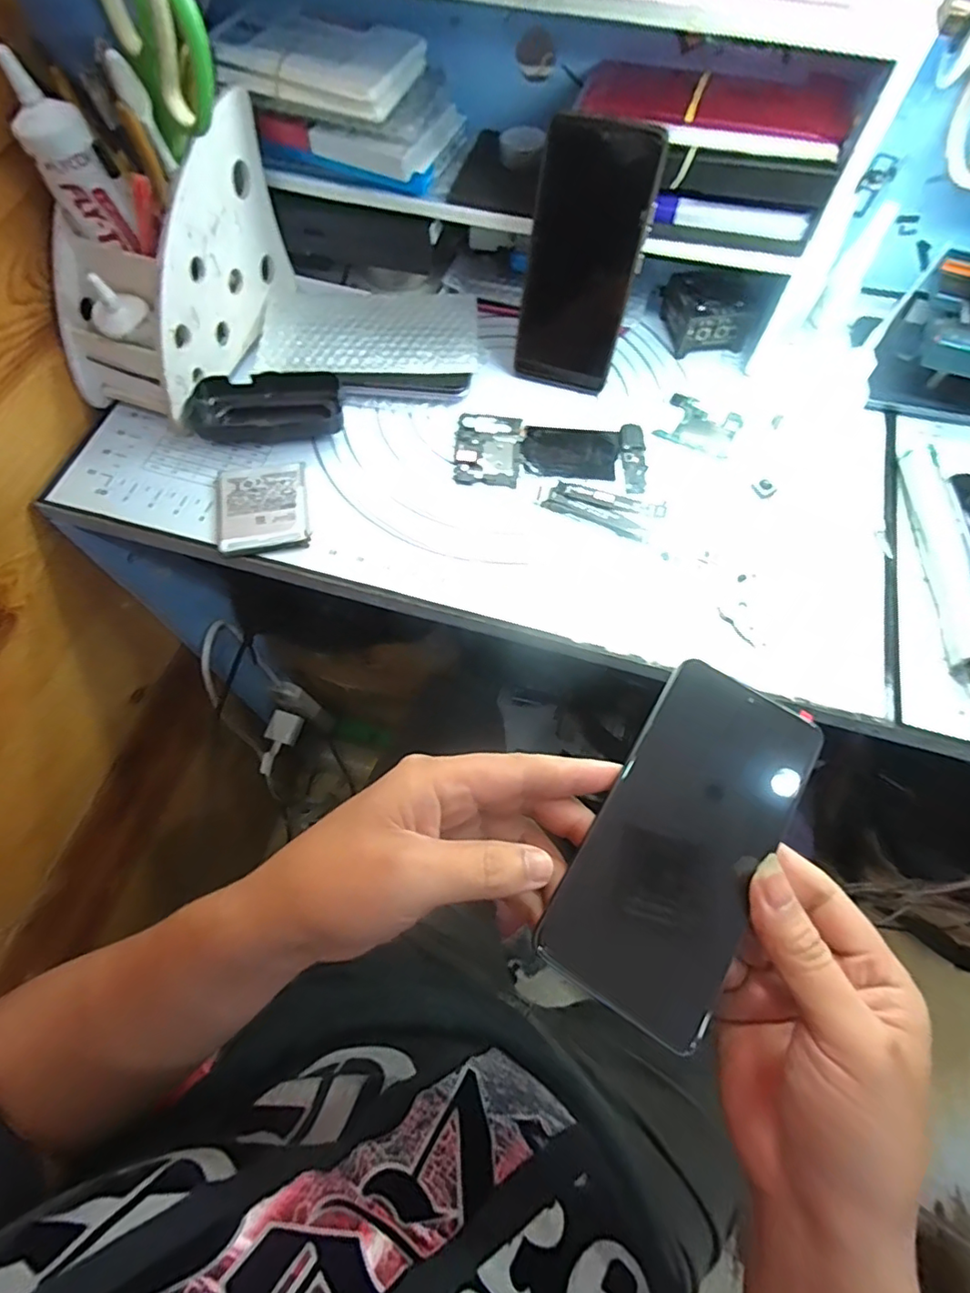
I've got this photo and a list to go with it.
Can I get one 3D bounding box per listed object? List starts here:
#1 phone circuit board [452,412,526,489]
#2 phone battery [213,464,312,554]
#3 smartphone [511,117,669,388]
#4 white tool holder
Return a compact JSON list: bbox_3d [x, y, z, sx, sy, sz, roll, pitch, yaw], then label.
[{"bbox_3d":[0.003,-0.151,0.439,0.049,0.004,0.064,5,65,1],"label":"phone circuit board"},{"bbox_3d":[-0.158,-0.099,0.411,0.062,0.006,0.071,-10,65,-6],"label":"phone battery"},{"bbox_3d":[0.068,-0.264,0.408,0.072,0.161,0.009,15,47,5],"label":"smartphone"},{"bbox_3d":[-0.224,-0.270,0.417,0.078,0.136,0.182,21,66,8],"label":"white tool holder"}]

